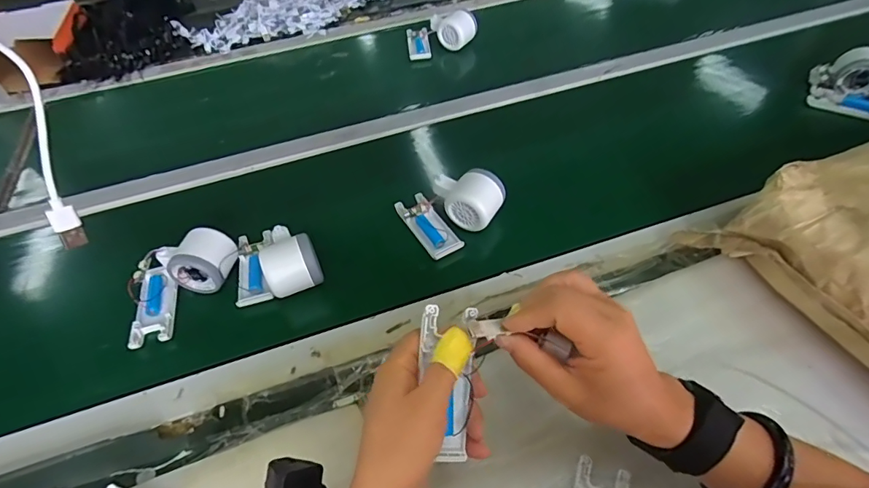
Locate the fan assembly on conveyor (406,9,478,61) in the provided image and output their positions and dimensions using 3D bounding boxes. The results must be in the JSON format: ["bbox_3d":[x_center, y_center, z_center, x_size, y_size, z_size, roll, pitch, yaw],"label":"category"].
[{"bbox_3d":[0.013,-0.395,0.847,0.130,0.052,0.081,-7,50,0],"label":"fan assembly on conveyor"}]

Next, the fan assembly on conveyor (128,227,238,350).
[{"bbox_3d":[-0.275,0.045,0.498,0.109,0.053,0.100,-13,50,-6],"label":"fan assembly on conveyor"}]

